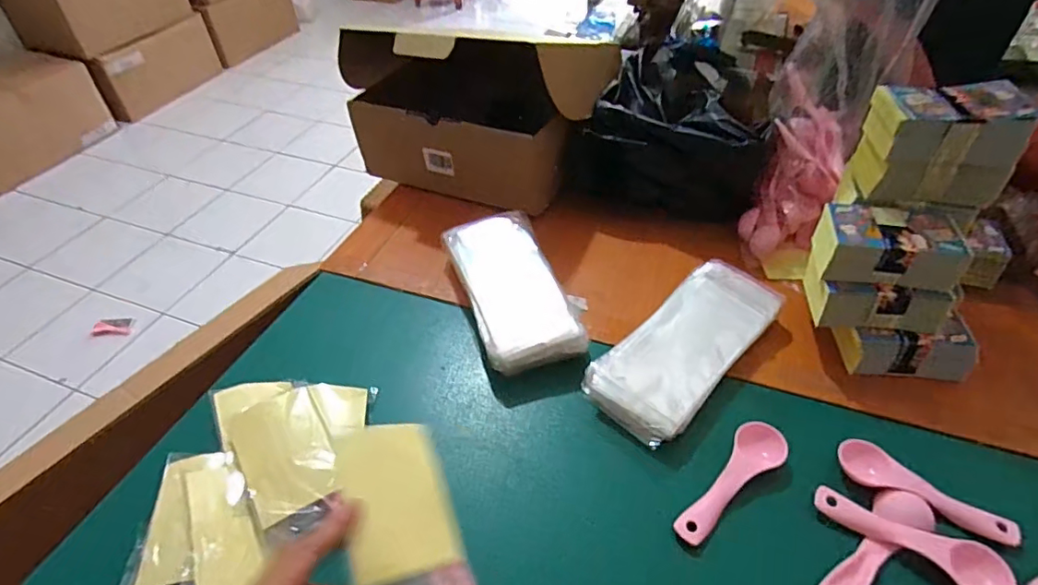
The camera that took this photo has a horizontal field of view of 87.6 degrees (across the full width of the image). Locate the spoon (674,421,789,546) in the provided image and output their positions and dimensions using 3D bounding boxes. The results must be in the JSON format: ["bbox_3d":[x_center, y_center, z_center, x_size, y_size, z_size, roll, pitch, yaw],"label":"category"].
[{"bbox_3d":[0.156,0.140,0.398,0.112,0.019,0.034,-35,54,-28],"label":"spoon"}]

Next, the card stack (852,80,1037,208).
[{"bbox_3d":[0.346,-0.124,0.451,0.104,0.078,0.066,7,46,9],"label":"card stack"}]

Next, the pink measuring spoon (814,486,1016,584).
[{"bbox_3d":[0.262,0.162,0.362,0.112,0.012,0.030,27,52,26],"label":"pink measuring spoon"}]

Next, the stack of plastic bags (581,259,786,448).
[{"bbox_3d":[0.150,0.044,0.478,0.197,0.031,0.088,-35,54,-28],"label":"stack of plastic bags"}]

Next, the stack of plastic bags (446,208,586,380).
[{"bbox_3d":[-0.004,-0.003,0.532,0.099,0.044,0.189,-15,47,-13],"label":"stack of plastic bags"}]

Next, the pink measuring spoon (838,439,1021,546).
[{"bbox_3d":[0.291,0.141,0.390,0.112,0.011,0.033,21,49,21],"label":"pink measuring spoon"}]

